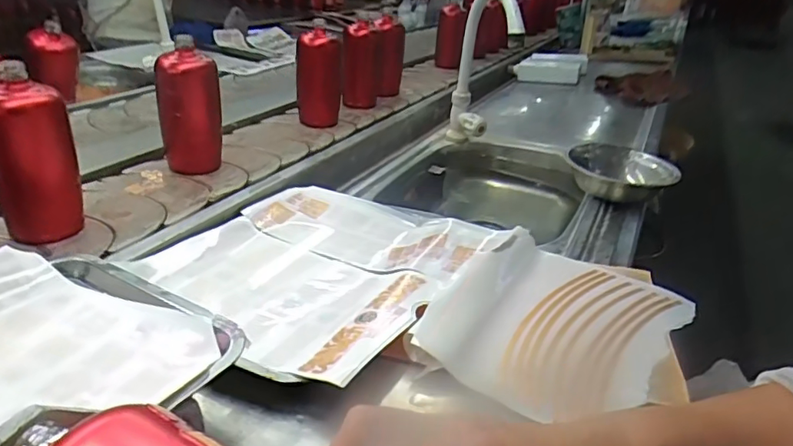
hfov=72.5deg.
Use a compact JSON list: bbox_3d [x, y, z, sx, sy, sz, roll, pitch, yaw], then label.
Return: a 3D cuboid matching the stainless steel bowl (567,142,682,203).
[{"bbox_3d":[0.347,-0.075,0.850,0.140,0.059,0.131,0,30,-11],"label":"stainless steel bowl"}]

